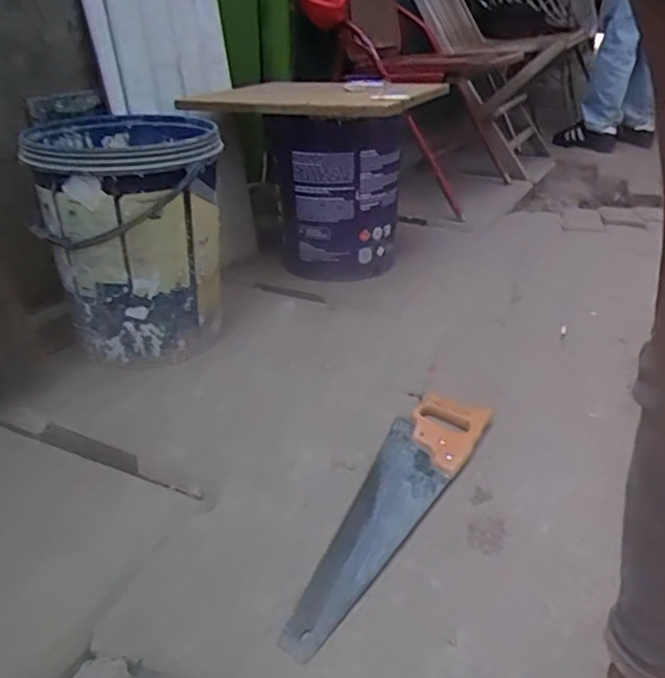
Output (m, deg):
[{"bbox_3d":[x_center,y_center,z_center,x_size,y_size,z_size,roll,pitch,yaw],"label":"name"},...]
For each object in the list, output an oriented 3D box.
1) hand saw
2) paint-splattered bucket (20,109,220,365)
[{"bbox_3d":[0.078,0.201,0.820,0.114,0.021,0.477,15,32,24],"label":"hand saw"},{"bbox_3d":[-0.354,-0.182,1.170,0.293,0.382,0.338,-10,31,-18],"label":"paint-splattered bucket"}]

